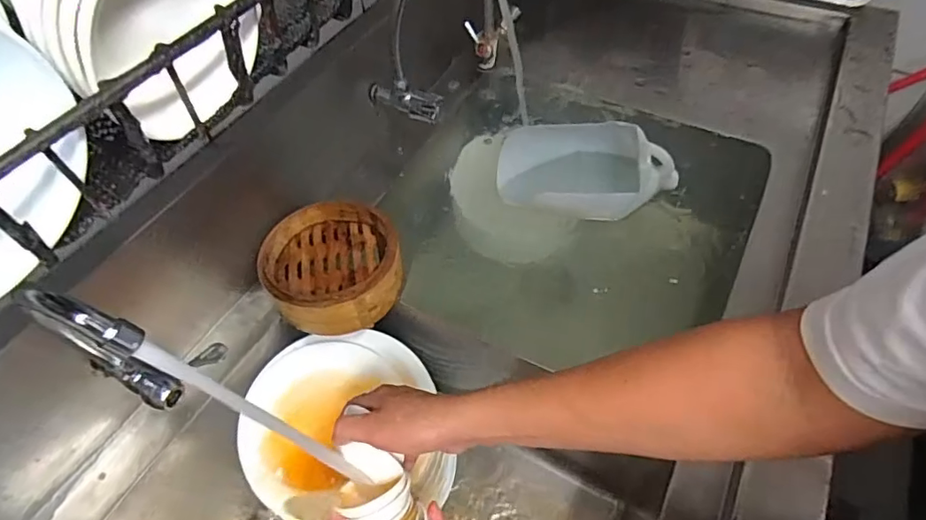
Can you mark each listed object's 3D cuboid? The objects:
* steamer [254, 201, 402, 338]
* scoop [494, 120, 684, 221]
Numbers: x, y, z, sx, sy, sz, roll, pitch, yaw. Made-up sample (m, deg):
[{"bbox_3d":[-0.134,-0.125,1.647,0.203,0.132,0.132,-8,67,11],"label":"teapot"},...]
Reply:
[{"bbox_3d":[-0.160,0.006,0.663,0.161,0.055,0.159,0,54,1],"label":"steamer"},{"bbox_3d":[0.180,-0.126,0.742,0.250,0.073,0.122,-2,54,0],"label":"scoop"}]

